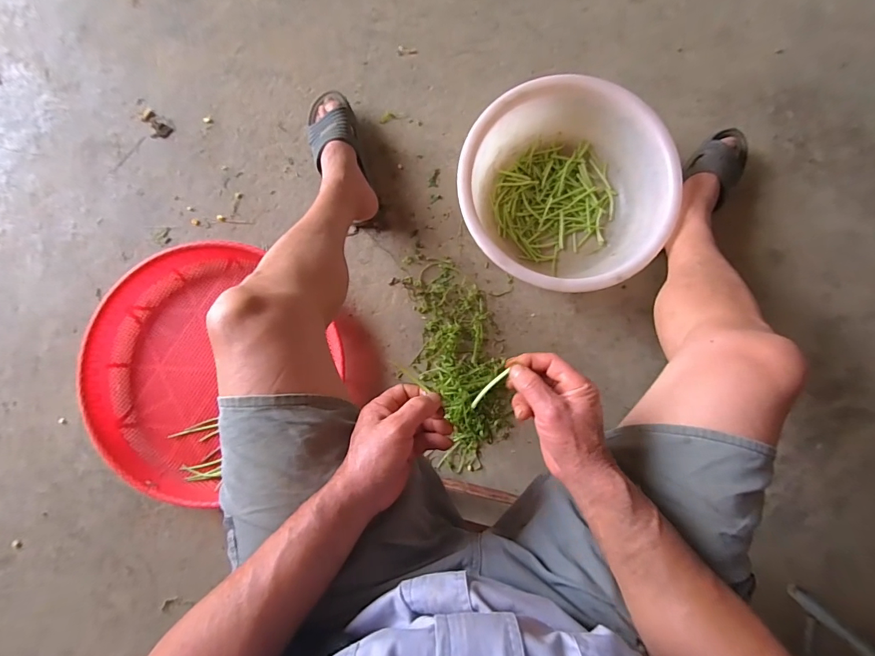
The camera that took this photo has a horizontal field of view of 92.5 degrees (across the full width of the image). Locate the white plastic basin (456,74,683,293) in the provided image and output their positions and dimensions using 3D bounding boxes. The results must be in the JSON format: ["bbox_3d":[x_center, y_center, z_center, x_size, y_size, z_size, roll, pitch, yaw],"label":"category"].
[{"bbox_3d":[0.226,-0.247,0.783,0.363,0.145,0.364,0,85,-2],"label":"white plastic basin"}]

